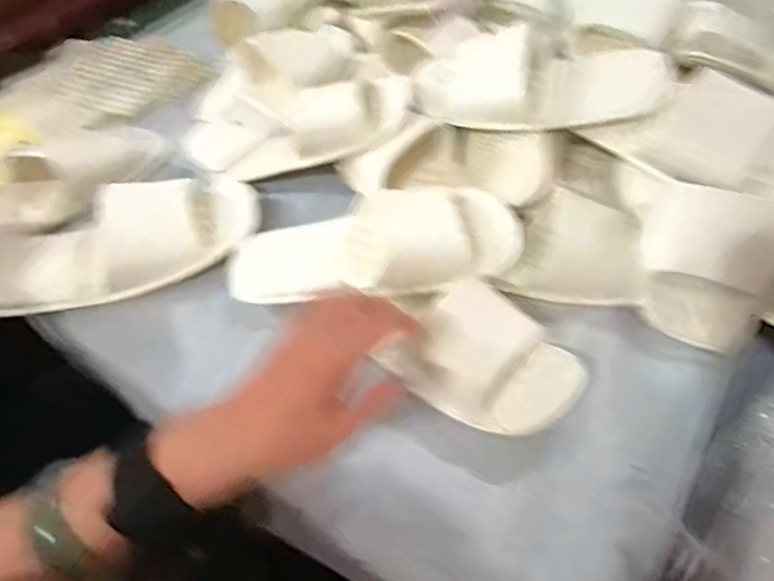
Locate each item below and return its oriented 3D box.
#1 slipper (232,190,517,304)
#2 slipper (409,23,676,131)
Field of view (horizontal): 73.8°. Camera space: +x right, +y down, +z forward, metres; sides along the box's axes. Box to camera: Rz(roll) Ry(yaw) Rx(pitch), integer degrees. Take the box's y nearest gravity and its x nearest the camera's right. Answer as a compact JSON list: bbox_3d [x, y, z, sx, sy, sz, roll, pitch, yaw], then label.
[{"bbox_3d":[-0.012,-0.036,0.462,0.253,0.049,0.102,-8,51,9],"label":"slipper"},{"bbox_3d":[0.143,-0.202,0.490,0.239,0.050,0.092,1,52,6],"label":"slipper"}]

